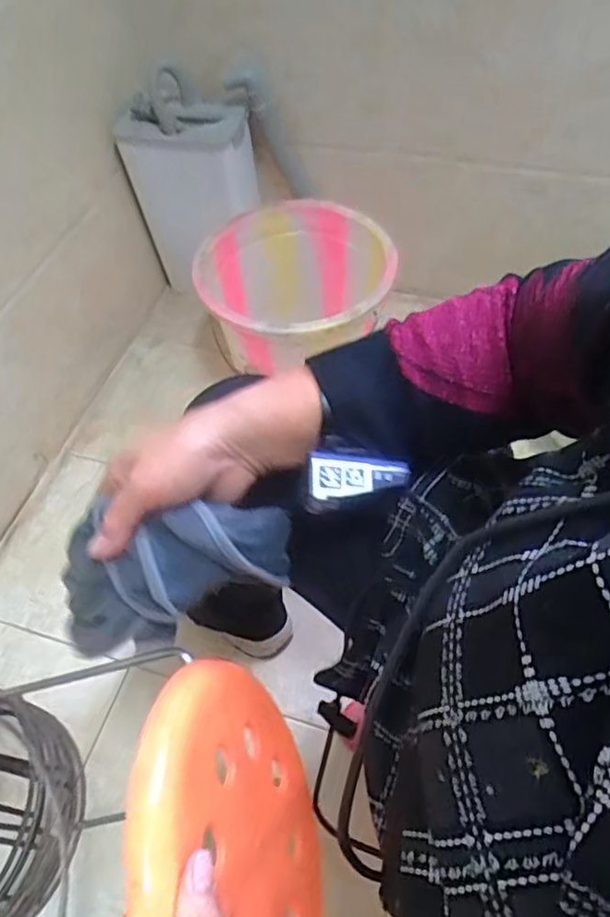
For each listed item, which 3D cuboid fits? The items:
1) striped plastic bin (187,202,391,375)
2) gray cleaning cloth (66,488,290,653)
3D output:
[{"bbox_3d":[-0.011,-0.246,0.999,0.287,0.213,0.270,-1,56,4],"label":"striped plastic bin"},{"bbox_3d":[-0.101,0.081,0.424,0.181,0.090,0.077,-27,54,18],"label":"gray cleaning cloth"}]

